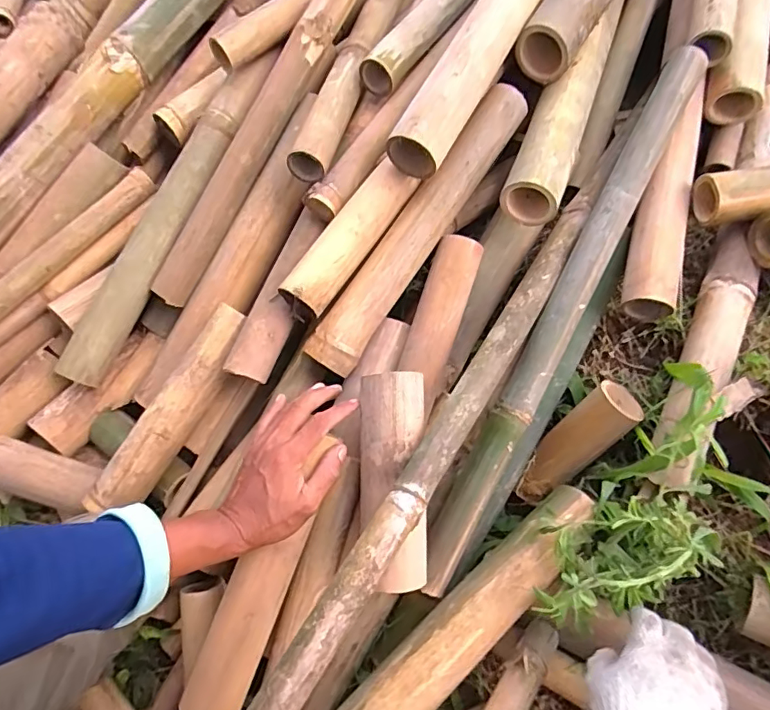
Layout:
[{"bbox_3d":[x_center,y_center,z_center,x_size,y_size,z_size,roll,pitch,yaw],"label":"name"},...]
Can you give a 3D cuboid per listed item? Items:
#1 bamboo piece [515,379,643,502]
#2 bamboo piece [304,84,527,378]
[{"bbox_3d":[0.224,0.110,0.619,0.174,0.046,0.057,-52,59,21],"label":"bamboo piece"},{"bbox_3d":[0.046,-0.152,0.614,0.059,0.047,0.400,32,84,22],"label":"bamboo piece"}]

